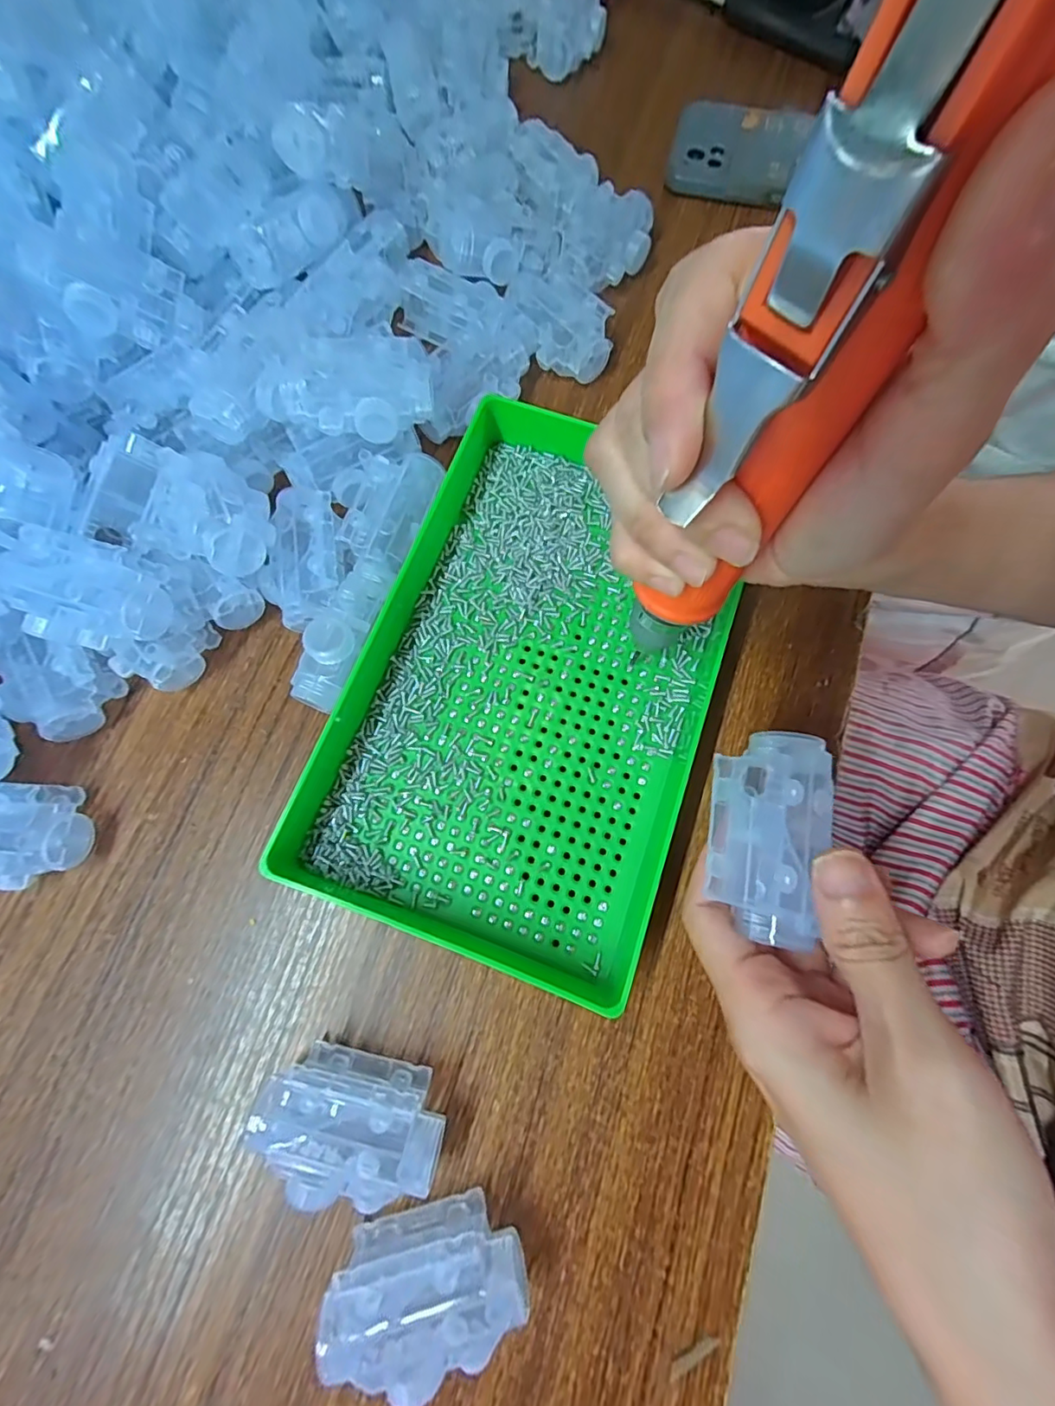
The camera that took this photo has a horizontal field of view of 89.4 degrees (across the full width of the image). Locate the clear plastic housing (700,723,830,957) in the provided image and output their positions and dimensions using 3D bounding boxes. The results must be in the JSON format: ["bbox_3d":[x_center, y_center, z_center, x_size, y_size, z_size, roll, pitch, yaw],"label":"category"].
[{"bbox_3d":[0.083,0.043,0.181,0.033,0.028,0.068,6,77,1],"label":"clear plastic housing"}]

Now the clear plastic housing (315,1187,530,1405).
[{"bbox_3d":[-0.035,0.210,0.188,0.069,0.028,0.040,-14,75,-4],"label":"clear plastic housing"}]

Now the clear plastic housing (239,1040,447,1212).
[{"bbox_3d":[-0.068,0.162,0.205,0.069,0.028,0.042,11,75,3],"label":"clear plastic housing"}]

